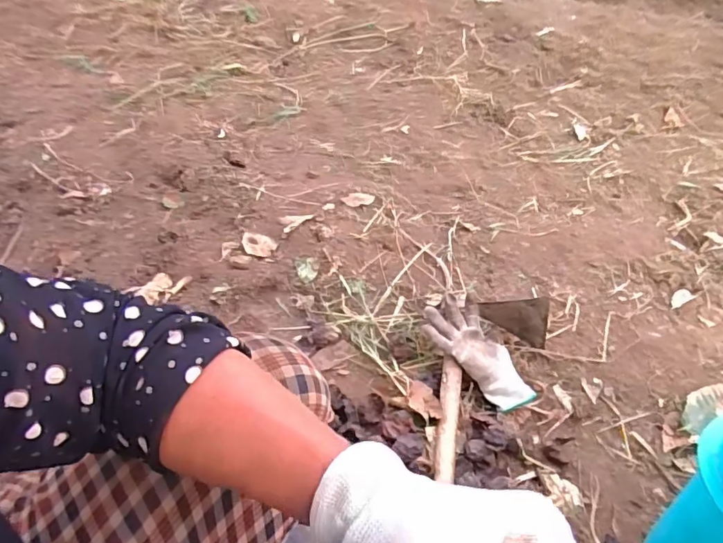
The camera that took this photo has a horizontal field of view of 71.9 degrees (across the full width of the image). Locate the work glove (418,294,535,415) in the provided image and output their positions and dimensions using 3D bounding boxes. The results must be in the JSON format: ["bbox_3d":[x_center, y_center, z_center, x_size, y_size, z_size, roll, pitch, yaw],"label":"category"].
[{"bbox_3d":[0.181,0.123,0.808,0.095,0.047,0.186,-29,68,-28],"label":"work glove"}]

